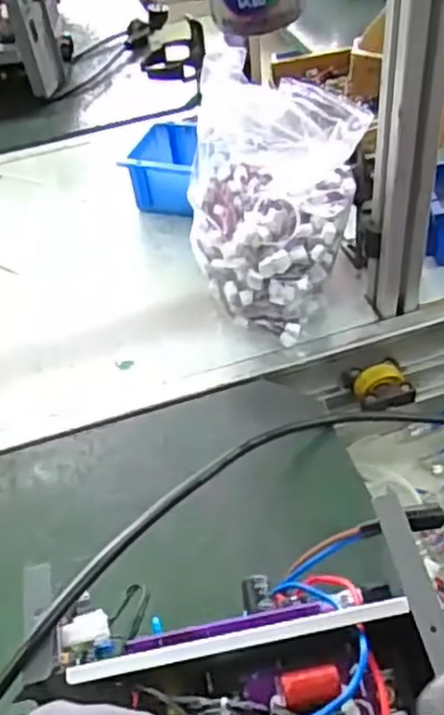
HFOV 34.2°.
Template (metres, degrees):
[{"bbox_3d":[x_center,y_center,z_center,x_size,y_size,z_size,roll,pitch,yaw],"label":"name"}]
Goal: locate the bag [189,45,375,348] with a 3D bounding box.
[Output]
[{"bbox_3d":[0.046,-0.138,0.685,0.155,0.204,0.149,8,47,14],"label":"bag"}]

